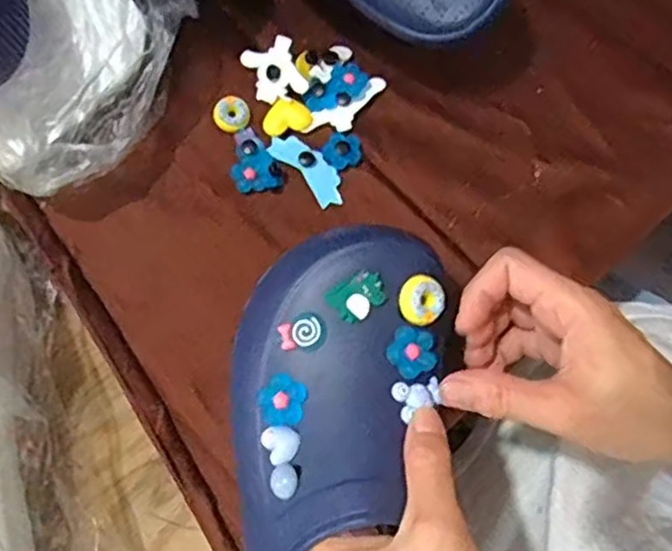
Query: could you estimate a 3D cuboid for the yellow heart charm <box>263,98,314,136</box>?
[{"bbox_3d":[-0.033,-0.107,0.447,0.032,0.004,0.023,-13,91,4],"label":"yellow heart charm"}]

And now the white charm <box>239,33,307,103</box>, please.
[{"bbox_3d":[-0.042,-0.137,0.449,0.041,0.006,0.042,-20,87,28],"label":"white charm"}]

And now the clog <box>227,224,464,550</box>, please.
[{"bbox_3d":[-0.003,0.107,0.328,0.104,0.080,0.251,7,97,0],"label":"clog"}]

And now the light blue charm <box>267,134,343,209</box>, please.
[{"bbox_3d":[-0.017,-0.071,0.437,0.023,0.005,0.060,-43,79,-7],"label":"light blue charm"}]

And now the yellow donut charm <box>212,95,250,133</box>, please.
[{"bbox_3d":[-0.070,-0.108,0.452,0.024,0.015,0.023,-1,77,3],"label":"yellow donut charm"}]

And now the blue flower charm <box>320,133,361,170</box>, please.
[{"bbox_3d":[0.003,-0.082,0.439,0.025,0.007,0.025,-1,77,3],"label":"blue flower charm"}]

